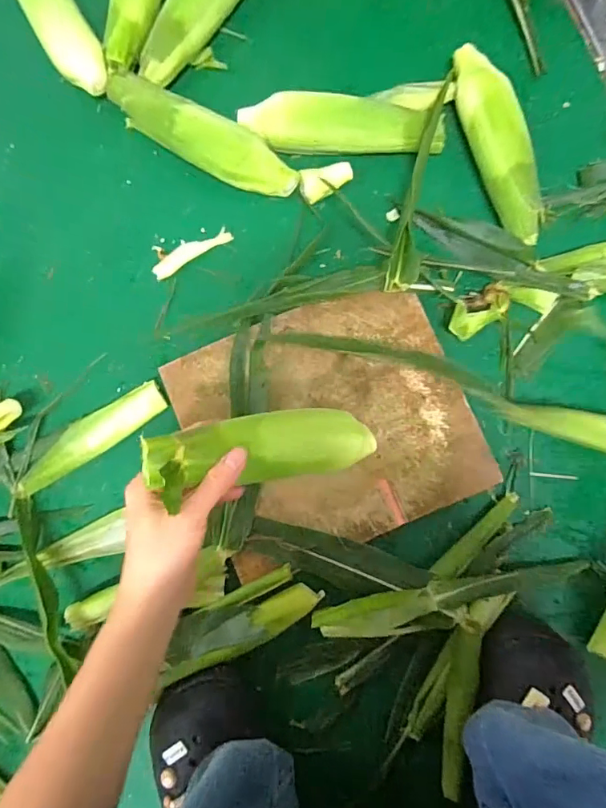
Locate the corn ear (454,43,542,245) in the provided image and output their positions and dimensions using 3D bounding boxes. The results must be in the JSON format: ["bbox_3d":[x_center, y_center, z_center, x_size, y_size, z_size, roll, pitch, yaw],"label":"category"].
[{"bbox_3d":[0.218,-0.292,0.508,0.050,0.043,0.230,-17,84,-1],"label":"corn ear"}]

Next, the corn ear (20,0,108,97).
[{"bbox_3d":[-0.294,-0.462,0.535,0.061,0.053,0.225,-28,84,-2],"label":"corn ear"}]

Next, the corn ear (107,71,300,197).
[{"bbox_3d":[-0.120,-0.301,0.513,0.242,0.058,0.057,34,86,4],"label":"corn ear"}]

